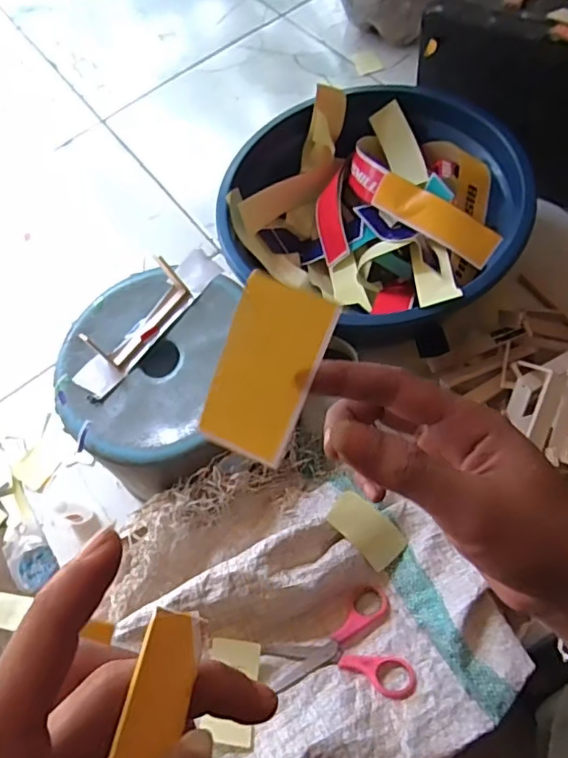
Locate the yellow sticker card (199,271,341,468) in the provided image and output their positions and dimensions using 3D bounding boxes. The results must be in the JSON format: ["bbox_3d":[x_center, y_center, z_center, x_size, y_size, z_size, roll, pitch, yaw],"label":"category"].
[{"bbox_3d":[-0.009,-0.003,0.253,0.042,0.004,0.081,21,108,2],"label":"yellow sticker card"}]

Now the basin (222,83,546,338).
[{"bbox_3d":[0.106,-0.195,0.700,0.350,0.147,0.330,34,73,22],"label":"basin"}]

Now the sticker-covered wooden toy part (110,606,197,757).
[{"bbox_3d":[-0.037,0.094,0.162,0.020,0.004,0.050,30,57,-18],"label":"sticker-covered wooden toy part"}]

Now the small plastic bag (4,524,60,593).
[{"bbox_3d":[-0.355,0.240,0.781,0.074,0.043,0.089,-33,64,-8],"label":"small plastic bag"}]

